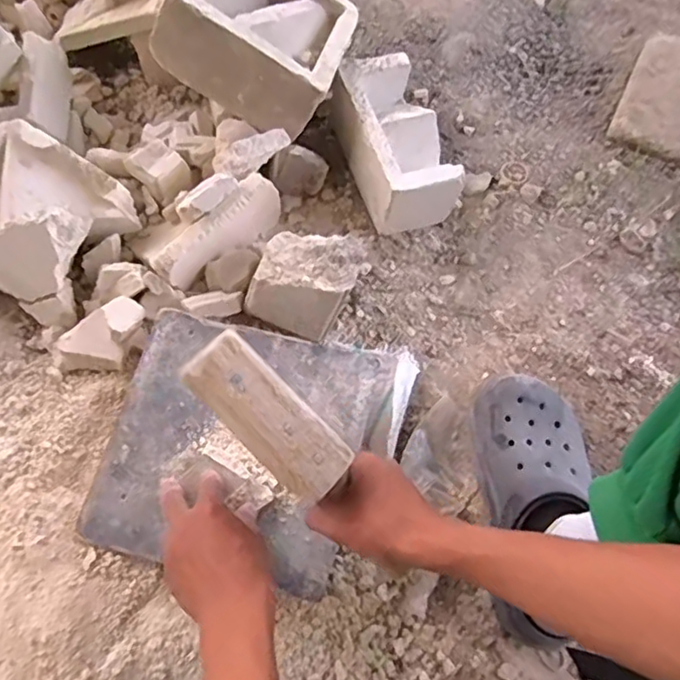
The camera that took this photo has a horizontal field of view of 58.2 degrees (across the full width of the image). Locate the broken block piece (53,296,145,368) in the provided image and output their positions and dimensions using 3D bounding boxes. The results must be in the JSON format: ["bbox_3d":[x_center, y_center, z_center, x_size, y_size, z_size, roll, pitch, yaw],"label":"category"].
[{"bbox_3d":[-0.253,-0.003,0.659,0.093,0.038,0.057,-35,75,-16],"label":"broken block piece"}]

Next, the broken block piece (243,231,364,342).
[{"bbox_3d":[-0.040,-0.063,0.713,0.107,0.099,0.100,23,69,4],"label":"broken block piece"}]

